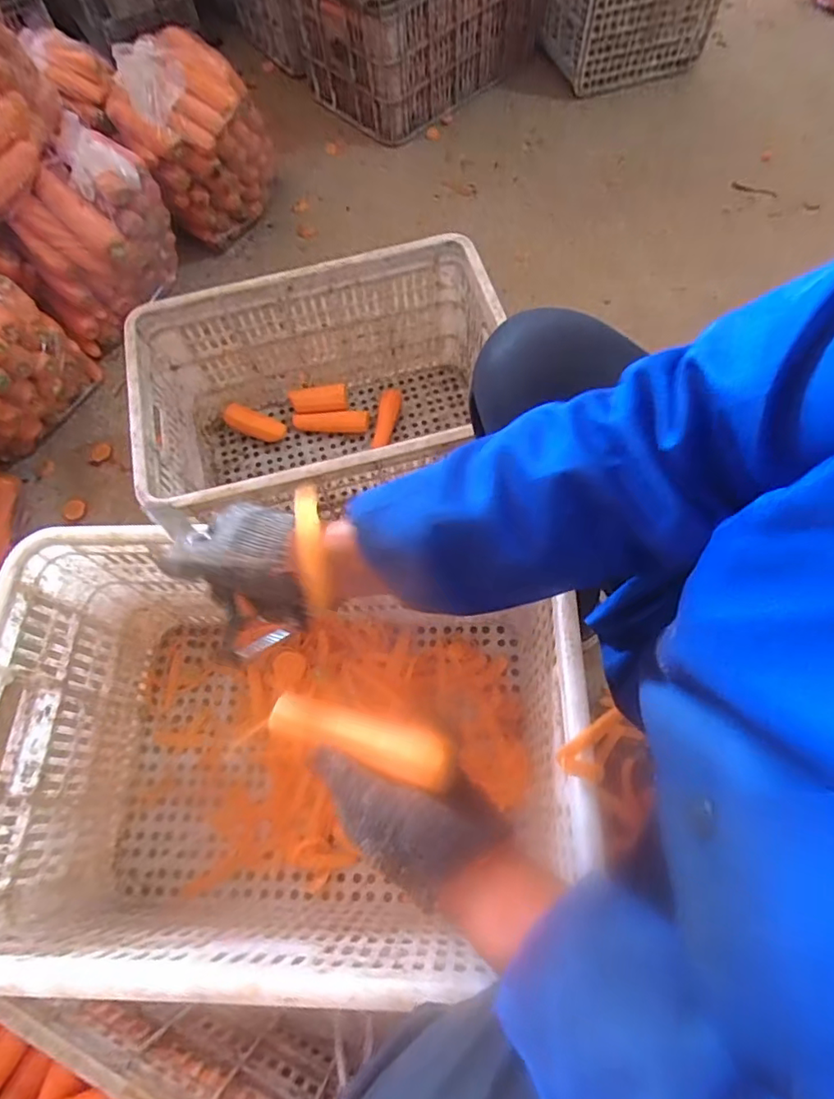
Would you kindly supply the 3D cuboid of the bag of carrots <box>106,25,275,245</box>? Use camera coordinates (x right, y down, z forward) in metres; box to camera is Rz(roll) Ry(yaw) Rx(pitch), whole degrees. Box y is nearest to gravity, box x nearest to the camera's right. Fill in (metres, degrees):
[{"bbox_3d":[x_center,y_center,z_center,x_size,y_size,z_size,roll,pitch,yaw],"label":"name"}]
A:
[{"bbox_3d":[-0.425,-0.810,1.133,0.266,0.320,0.184,-28,68,-9],"label":"bag of carrots"}]

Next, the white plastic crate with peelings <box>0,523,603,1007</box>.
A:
[{"bbox_3d":[-0.153,0.235,0.673,0.595,0.325,0.422,2,67,4],"label":"white plastic crate with peelings"}]

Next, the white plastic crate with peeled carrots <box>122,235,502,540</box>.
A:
[{"bbox_3d":[-0.129,-0.207,0.887,0.509,0.276,0.358,-14,67,-3],"label":"white plastic crate with peeled carrots"}]

